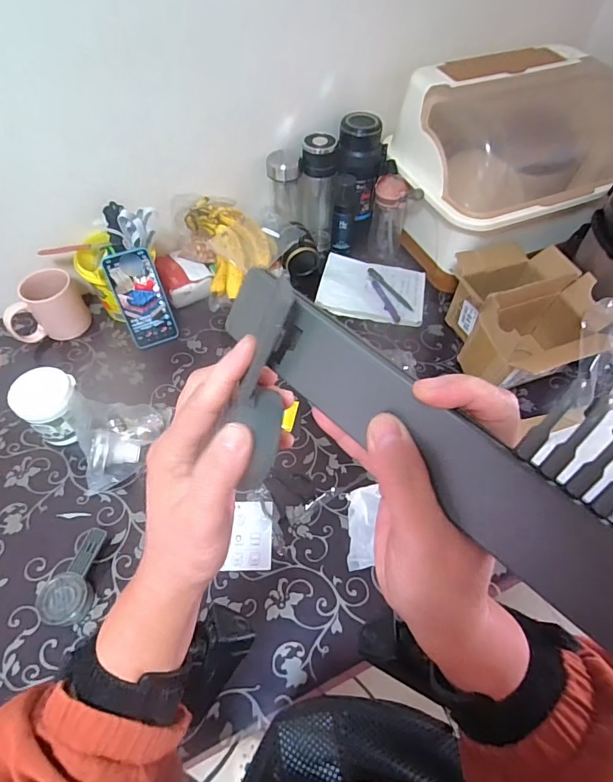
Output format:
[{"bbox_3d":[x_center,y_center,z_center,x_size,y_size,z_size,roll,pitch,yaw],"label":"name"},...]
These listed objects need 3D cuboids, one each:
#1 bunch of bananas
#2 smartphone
[{"bbox_3d":[-0.133,-0.279,0.828,0.144,0.078,0.202,-18,57,-12],"label":"bunch of bananas"},{"bbox_3d":[-0.292,-0.161,0.783,0.078,0.167,0.010,-20,32,-13],"label":"smartphone"}]

